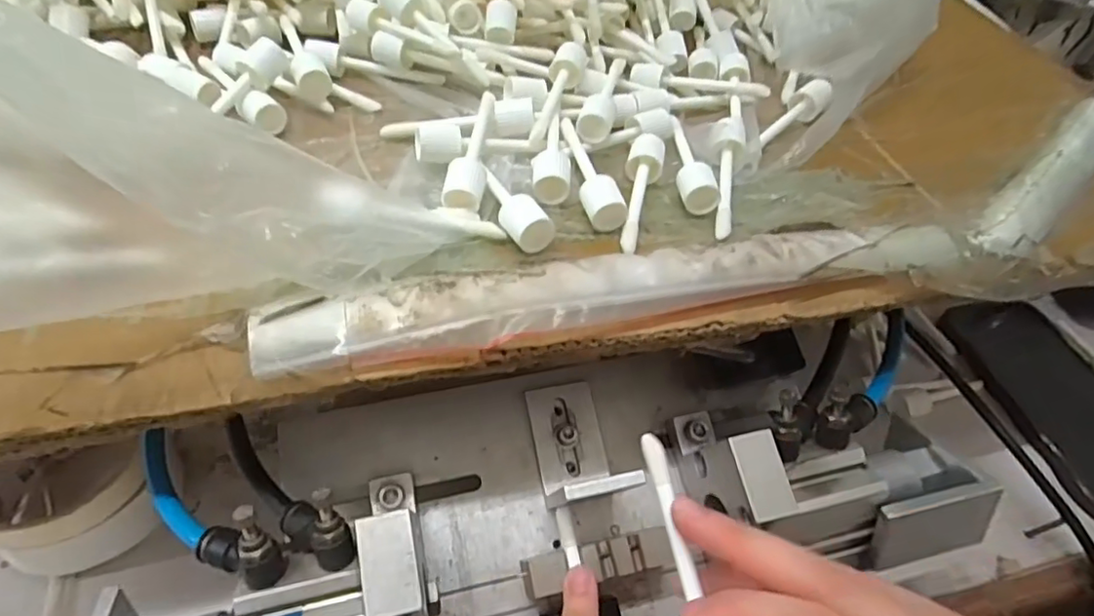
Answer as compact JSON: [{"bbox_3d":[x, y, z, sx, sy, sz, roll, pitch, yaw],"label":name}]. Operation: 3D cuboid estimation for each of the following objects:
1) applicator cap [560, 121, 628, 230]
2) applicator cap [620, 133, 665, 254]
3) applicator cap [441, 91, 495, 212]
[{"bbox_3d":[0.023,-0.068,0.301,0.020,0.015,0.083,-4,50,-8],"label":"applicator cap"},{"bbox_3d":[0.044,-0.056,0.293,0.018,0.014,0.081,12,50,6],"label":"applicator cap"},{"bbox_3d":[-0.037,-0.078,0.294,0.017,0.013,0.077,5,50,0],"label":"applicator cap"}]

